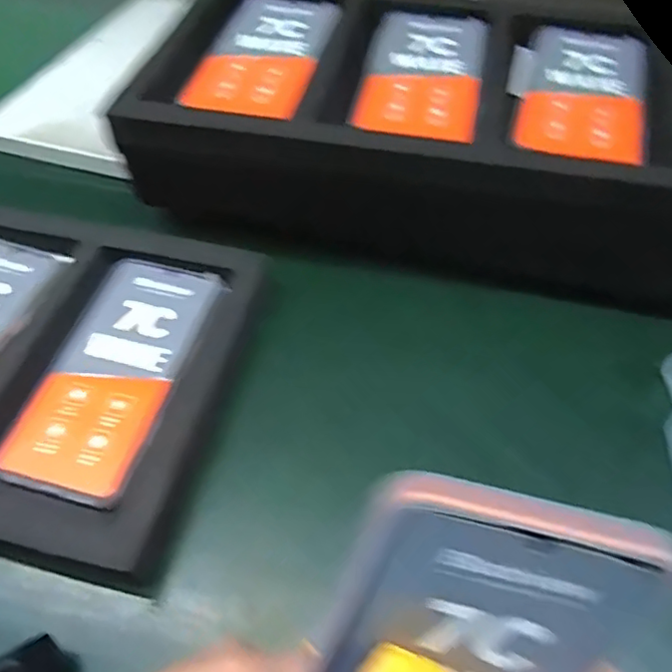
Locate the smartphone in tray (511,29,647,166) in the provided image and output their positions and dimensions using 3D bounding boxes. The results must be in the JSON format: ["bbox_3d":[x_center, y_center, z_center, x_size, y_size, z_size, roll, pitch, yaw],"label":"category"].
[{"bbox_3d":[0.170,-0.170,0.405,0.079,0.011,0.159,13,53,9],"label":"smartphone in tray"}]

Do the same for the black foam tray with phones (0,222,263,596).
[{"bbox_3d":[-0.304,-0.001,0.387,0.492,0.046,0.222,12,52,7],"label":"black foam tray with phones"}]

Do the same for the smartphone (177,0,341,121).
[{"bbox_3d":[-0.052,-0.207,0.433,0.081,0.011,0.162,11,53,7],"label":"smartphone"}]

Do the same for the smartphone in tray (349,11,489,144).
[{"bbox_3d":[0.062,-0.186,0.417,0.080,0.009,0.166,10,53,7],"label":"smartphone in tray"}]

